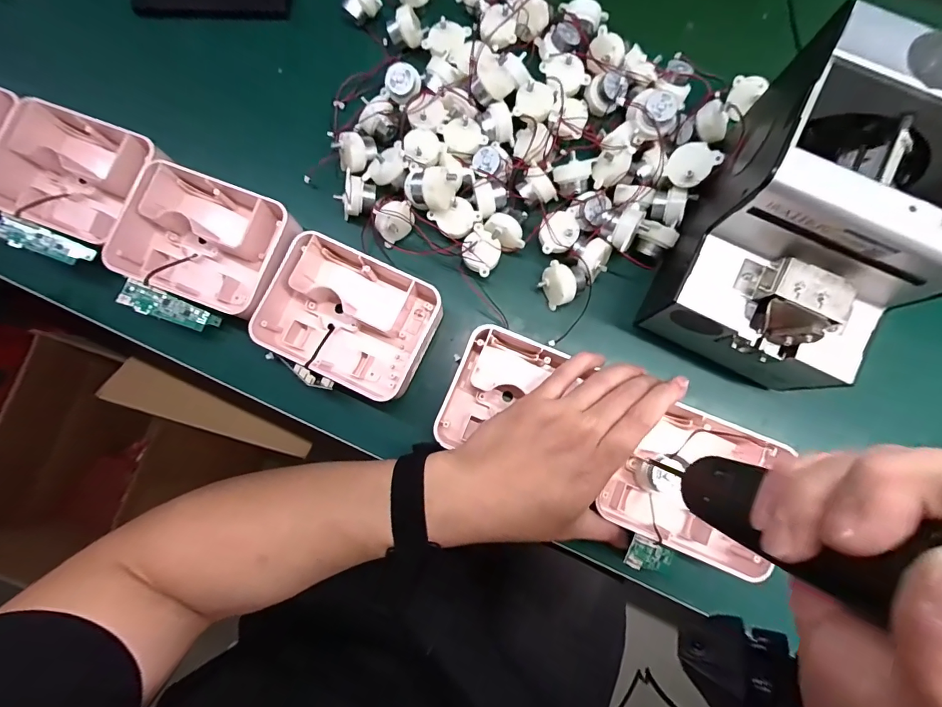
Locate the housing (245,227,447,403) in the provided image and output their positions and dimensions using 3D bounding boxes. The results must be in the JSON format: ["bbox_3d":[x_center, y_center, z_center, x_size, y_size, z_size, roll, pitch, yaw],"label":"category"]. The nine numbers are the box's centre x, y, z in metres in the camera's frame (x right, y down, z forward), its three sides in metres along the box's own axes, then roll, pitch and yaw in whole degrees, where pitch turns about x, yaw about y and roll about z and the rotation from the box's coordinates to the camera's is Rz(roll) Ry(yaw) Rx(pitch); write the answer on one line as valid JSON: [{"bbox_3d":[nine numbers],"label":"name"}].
[{"bbox_3d":[-0.096,-0.029,0.357,0.124,0.058,0.104,24,81,5],"label":"housing"}]

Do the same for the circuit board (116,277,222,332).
[{"bbox_3d":[-0.245,-0.037,0.354,0.069,0.012,0.021,24,80,-24],"label":"circuit board"}]

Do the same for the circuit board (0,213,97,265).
[{"bbox_3d":[-0.358,-0.094,0.362,0.066,0.010,0.022,21,79,-25],"label":"circuit board"}]

